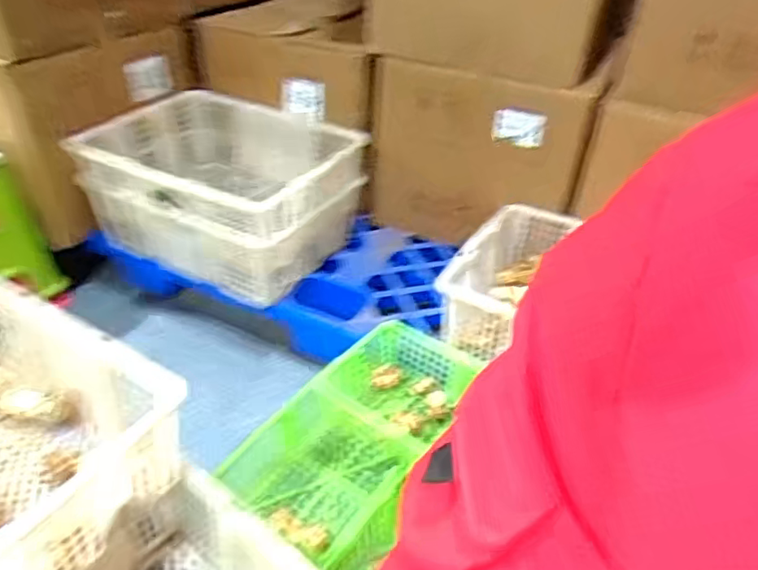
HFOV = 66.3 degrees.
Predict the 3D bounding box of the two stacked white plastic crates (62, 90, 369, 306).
[{"bbox_3d":[-0.302,-0.181,1.161,0.439,0.256,0.357,18,39,20],"label":"two stacked white plastic crates"}]

